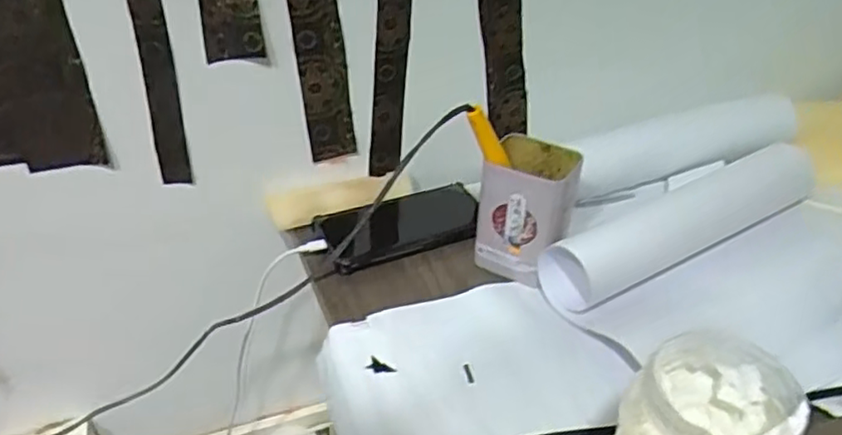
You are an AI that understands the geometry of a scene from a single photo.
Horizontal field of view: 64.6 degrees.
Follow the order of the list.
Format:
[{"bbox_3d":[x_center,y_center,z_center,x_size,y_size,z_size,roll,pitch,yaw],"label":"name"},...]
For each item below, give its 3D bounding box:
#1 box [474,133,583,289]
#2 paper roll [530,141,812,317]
[{"bbox_3d":[0.094,-0.006,0.593,0.080,0.103,0.071,15,42,15],"label":"box"},{"bbox_3d":[0.256,0.000,0.626,0.333,0.049,0.055,-22,46,-25],"label":"paper roll"}]

